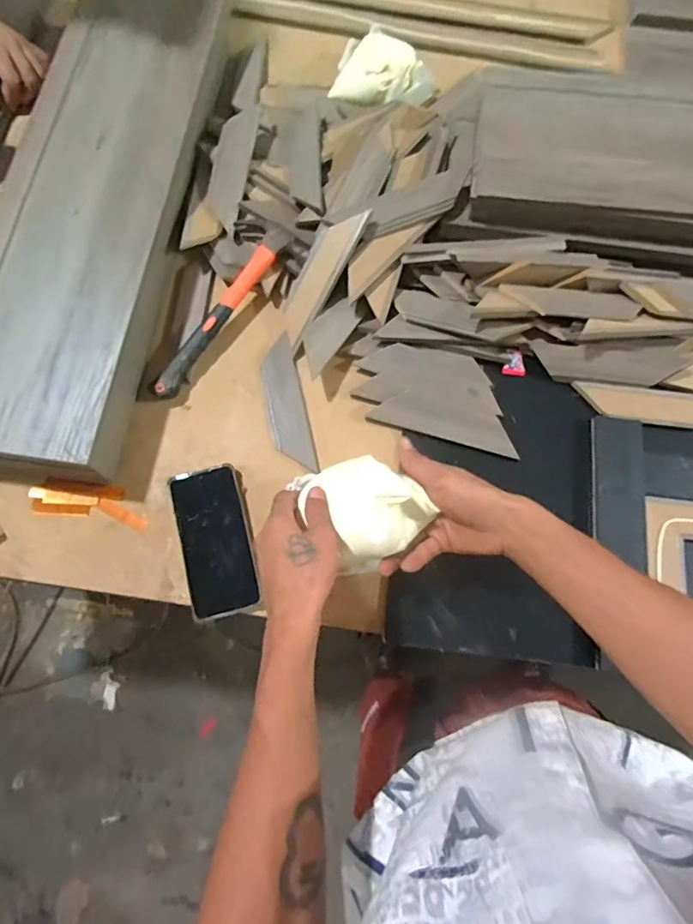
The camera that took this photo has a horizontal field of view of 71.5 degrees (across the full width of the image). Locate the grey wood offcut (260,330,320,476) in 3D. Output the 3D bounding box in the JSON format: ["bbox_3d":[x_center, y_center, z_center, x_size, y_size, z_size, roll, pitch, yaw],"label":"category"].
[{"bbox_3d":[-0.074,-0.069,0.591,0.046,0.009,0.170,-13,79,-1],"label":"grey wood offcut"}]

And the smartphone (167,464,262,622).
[{"bbox_3d":[-0.148,0.088,0.544,0.077,0.014,0.163,-15,77,-4],"label":"smartphone"}]

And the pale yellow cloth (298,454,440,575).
[{"bbox_3d":[0.017,0.038,0.443,0.100,0.033,0.102,-33,79,-8],"label":"pale yellow cloth"}]

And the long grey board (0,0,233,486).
[{"bbox_3d":[-0.298,-0.318,0.600,0.181,0.075,0.690,9,76,2],"label":"long grey board"}]

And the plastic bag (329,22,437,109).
[{"bbox_3d":[0.048,-0.552,0.685,0.148,0.046,0.117,-24,77,-6],"label":"plastic bag"}]

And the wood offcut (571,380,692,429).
[{"bbox_3d":[0.376,-0.068,0.589,0.181,0.009,0.049,7,76,1],"label":"wood offcut"}]

